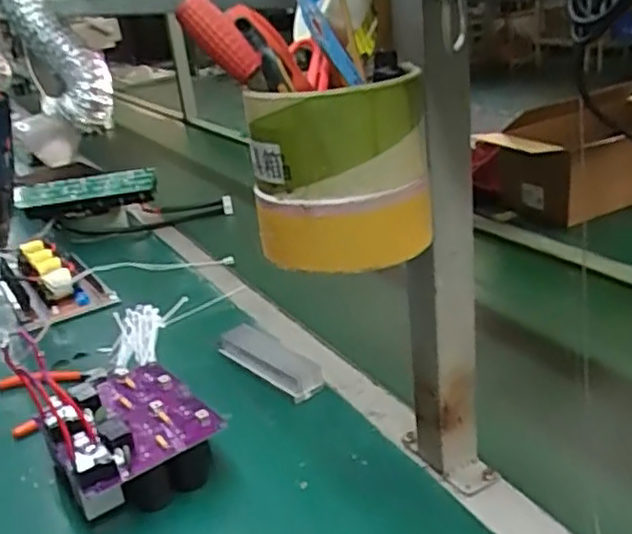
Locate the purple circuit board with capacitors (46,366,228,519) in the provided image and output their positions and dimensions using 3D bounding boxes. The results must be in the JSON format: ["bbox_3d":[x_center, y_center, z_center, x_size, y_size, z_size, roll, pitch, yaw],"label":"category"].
[{"bbox_3d":[-0.179,0.168,0.674,0.135,0.076,0.152,-22,27,-31],"label":"purple circuit board with capacitors"}]

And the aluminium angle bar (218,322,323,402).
[{"bbox_3d":[-0.058,0.112,0.814,0.050,0.033,0.150,-23,27,-32],"label":"aluminium angle bar"}]

